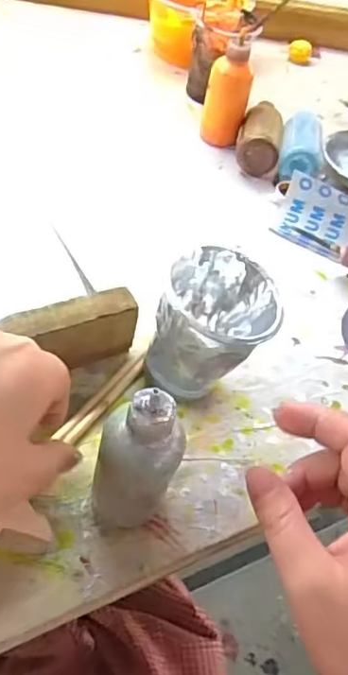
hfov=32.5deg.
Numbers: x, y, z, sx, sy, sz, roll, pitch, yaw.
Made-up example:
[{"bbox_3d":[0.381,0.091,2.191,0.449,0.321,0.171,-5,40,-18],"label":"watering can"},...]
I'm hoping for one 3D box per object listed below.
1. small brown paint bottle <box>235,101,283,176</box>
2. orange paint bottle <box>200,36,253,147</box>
[{"bbox_3d":[0.076,-0.176,0.525,0.037,0.035,0.073,12,53,3],"label":"small brown paint bottle"},{"bbox_3d":[0.046,-0.206,0.512,0.036,0.087,0.028,6,53,-1],"label":"orange paint bottle"}]

